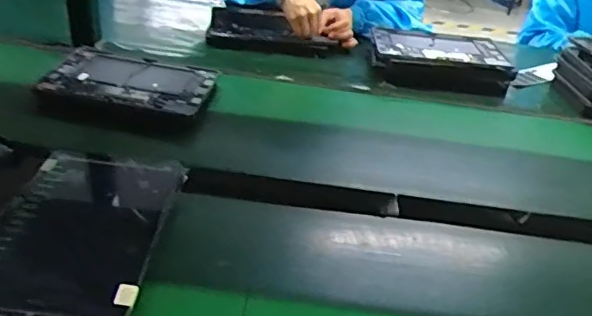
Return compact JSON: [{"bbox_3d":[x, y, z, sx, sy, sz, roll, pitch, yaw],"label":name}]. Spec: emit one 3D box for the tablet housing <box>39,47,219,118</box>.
[{"bbox_3d":[-0.263,-0.124,0.897,0.253,0.017,0.159,8,35,1],"label":"tablet housing"}]

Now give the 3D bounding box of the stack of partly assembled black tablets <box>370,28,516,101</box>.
[{"bbox_3d":[0.279,-0.192,1.091,0.260,0.063,0.197,7,36,0],"label":"stack of partly assembled black tablets"}]

